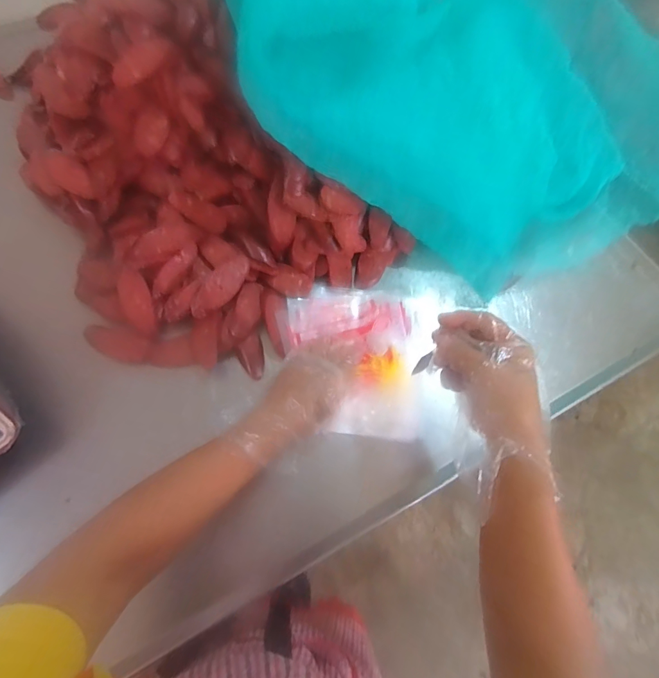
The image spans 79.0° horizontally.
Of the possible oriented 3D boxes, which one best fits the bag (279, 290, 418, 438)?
[{"bbox_3d":[0.025,0.019,0.510,0.173,0.030,0.201,2,68,-1],"label":"bag"}]

